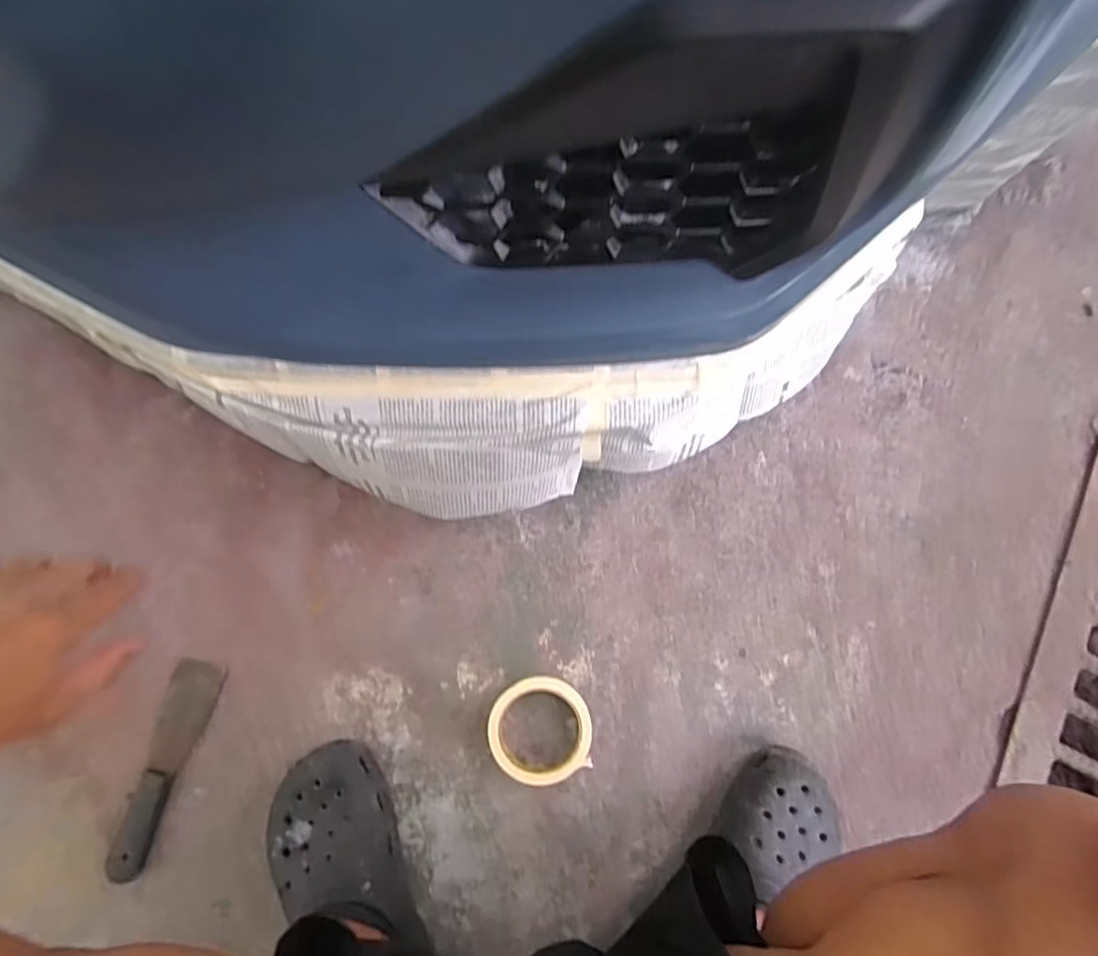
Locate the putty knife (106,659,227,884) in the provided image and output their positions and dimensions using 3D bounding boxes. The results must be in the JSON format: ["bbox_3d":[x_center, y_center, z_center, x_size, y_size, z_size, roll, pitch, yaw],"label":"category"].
[{"bbox_3d":[-0.377,0.279,0.587,0.048,0.012,0.198,16,79,2],"label":"putty knife"}]

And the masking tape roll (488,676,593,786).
[{"bbox_3d":[-0.009,0.247,0.594,0.099,0.030,0.095,0,79,-1],"label":"masking tape roll"}]

